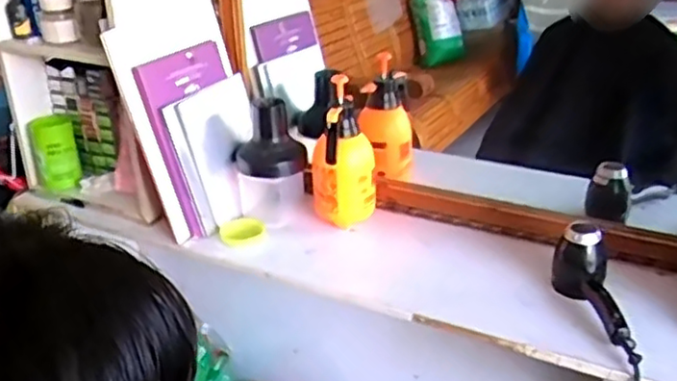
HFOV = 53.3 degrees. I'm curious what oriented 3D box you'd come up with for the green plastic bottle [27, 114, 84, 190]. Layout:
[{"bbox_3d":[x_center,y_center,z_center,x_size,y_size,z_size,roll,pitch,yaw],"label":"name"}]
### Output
[{"bbox_3d":[-0.669,-0.086,1.604,0.102,0.184,0.078,-11,26,-21],"label":"green plastic bottle"}]

